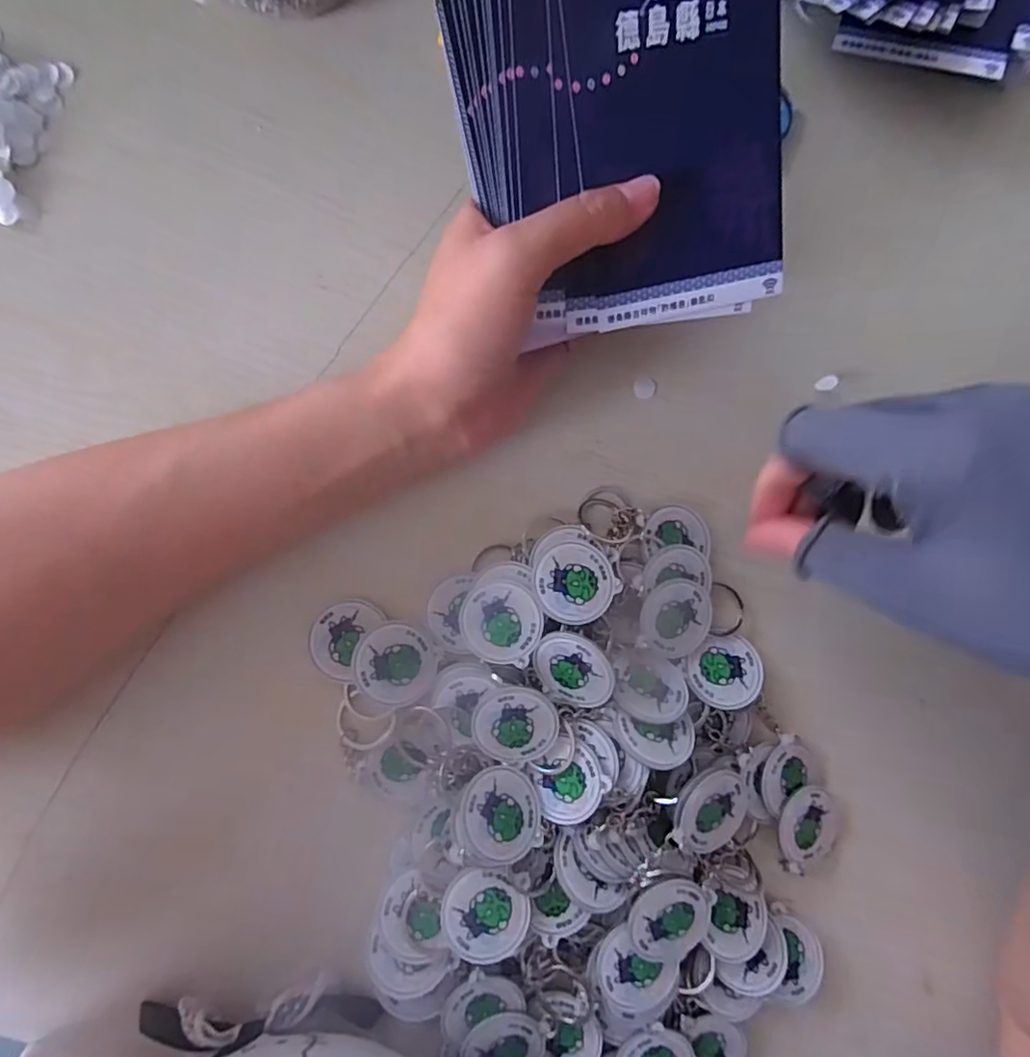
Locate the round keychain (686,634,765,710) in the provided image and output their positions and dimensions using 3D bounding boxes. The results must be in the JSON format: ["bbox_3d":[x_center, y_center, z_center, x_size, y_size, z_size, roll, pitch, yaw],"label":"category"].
[{"bbox_3d":[0.091,0.062,0.261,0.031,0.010,0.028,-42,93,-4],"label":"round keychain"}]

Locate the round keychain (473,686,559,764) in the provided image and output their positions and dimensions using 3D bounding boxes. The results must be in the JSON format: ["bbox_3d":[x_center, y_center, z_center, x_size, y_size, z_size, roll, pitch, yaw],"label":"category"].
[{"bbox_3d":[0.001,0.077,0.237,0.032,0.007,0.031,0,90,-5],"label":"round keychain"}]

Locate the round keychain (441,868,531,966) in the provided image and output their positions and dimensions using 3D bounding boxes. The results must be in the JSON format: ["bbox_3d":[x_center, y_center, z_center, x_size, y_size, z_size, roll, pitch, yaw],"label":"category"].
[{"bbox_3d":[-0.011,0.147,0.233,0.032,0.010,0.031,0,90,-5],"label":"round keychain"}]

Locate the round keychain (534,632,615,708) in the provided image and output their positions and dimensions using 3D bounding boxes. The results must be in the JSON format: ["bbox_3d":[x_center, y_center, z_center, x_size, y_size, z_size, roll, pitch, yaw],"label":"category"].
[{"bbox_3d":[0.023,0.056,0.238,0.032,0.004,0.032,12,117,25],"label":"round keychain"}]

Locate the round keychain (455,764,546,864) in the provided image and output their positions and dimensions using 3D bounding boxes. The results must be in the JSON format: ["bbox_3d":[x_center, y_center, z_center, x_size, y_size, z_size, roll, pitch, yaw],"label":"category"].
[{"bbox_3d":[-0.006,0.109,0.233,0.032,0.004,0.033,15,59,-27],"label":"round keychain"}]

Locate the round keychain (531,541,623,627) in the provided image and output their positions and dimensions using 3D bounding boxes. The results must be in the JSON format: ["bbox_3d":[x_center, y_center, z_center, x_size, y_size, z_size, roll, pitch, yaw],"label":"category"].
[{"bbox_3d":[0.024,0.021,0.244,0.033,0.004,0.032,3,75,-10],"label":"round keychain"}]

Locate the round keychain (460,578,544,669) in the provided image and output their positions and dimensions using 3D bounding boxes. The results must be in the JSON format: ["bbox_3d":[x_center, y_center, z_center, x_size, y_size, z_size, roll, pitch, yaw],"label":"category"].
[{"bbox_3d":[-0.005,0.038,0.245,0.032,0.004,0.032,0,88,6],"label":"round keychain"}]

